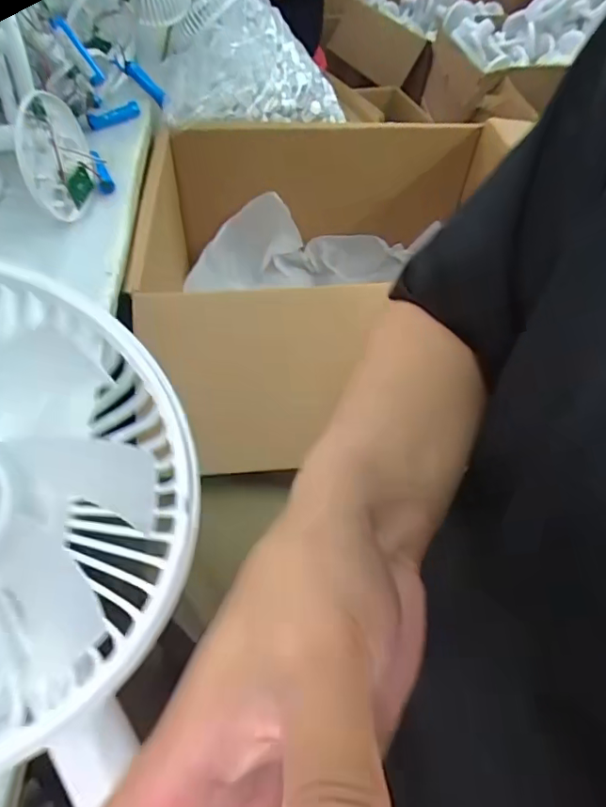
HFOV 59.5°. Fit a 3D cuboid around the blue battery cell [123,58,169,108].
[{"bbox_3d":[-0.211,-0.434,0.719,0.020,0.066,0.019,-36,53,17],"label":"blue battery cell"}]

